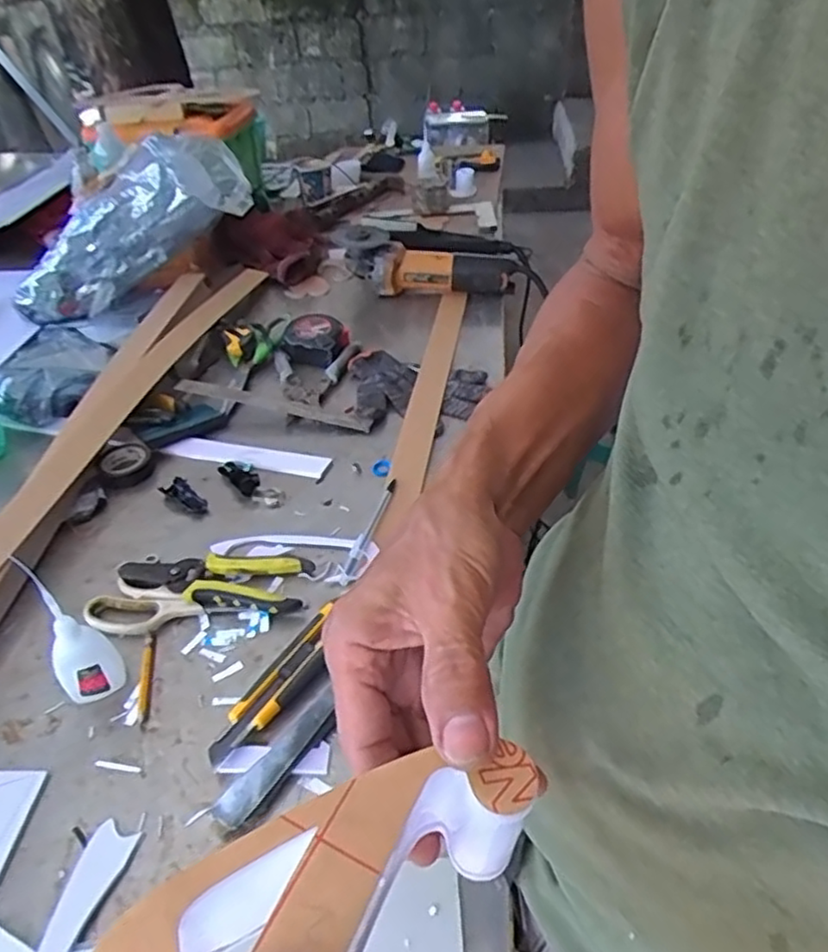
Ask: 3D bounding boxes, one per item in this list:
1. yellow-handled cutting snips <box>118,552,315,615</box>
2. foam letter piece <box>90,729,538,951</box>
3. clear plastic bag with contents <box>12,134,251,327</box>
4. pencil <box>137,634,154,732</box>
[{"bbox_3d":[-0.178,0.092,0.606,0.163,0.021,0.062,3,40,8],"label":"yellow-handled cutting snips"},{"bbox_3d":[-0.022,0.134,0.195,0.128,0.053,0.062,-10,37,-35],"label":"foam letter piece"},{"bbox_3d":[-0.427,-0.362,1.000,0.387,0.148,0.126,-39,45,0],"label":"clear plastic bag with contents"},{"bbox_3d":[-0.216,0.163,0.538,0.009,0.005,0.089,-10,40,-9],"label":"pencil"}]

